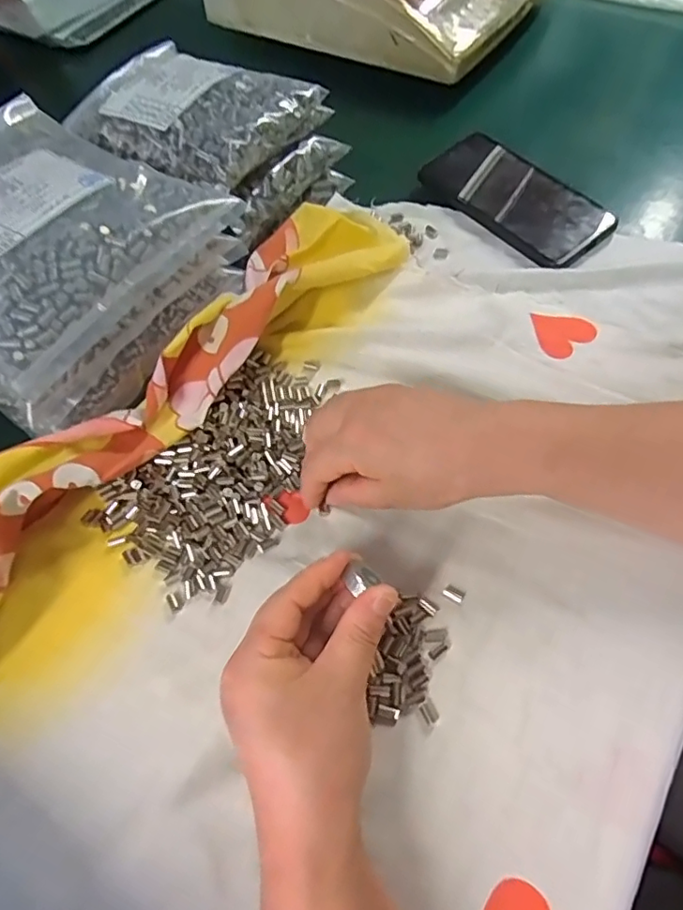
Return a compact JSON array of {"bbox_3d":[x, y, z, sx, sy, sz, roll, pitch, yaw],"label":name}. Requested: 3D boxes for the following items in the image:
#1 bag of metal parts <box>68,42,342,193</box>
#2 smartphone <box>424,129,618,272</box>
[{"bbox_3d":[-0.118,-0.270,0.444,0.163,0.040,0.136,27,65,18],"label":"bag of metal parts"},{"bbox_3d":[0.147,-0.219,0.478,0.078,0.017,0.159,-37,64,-16],"label":"smartphone"}]

